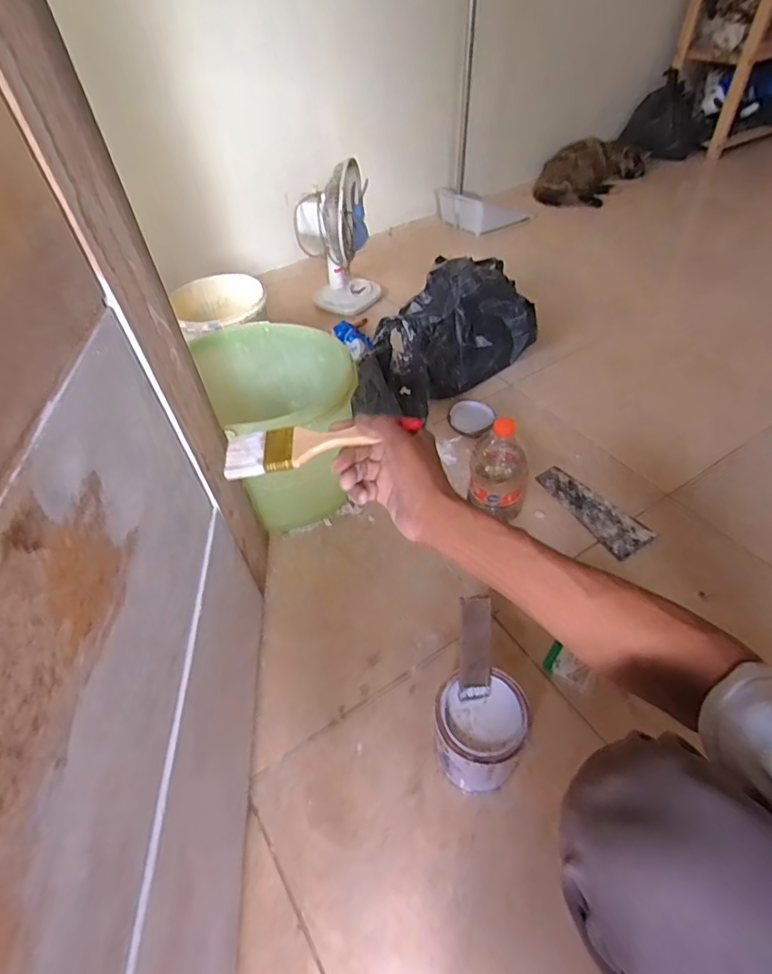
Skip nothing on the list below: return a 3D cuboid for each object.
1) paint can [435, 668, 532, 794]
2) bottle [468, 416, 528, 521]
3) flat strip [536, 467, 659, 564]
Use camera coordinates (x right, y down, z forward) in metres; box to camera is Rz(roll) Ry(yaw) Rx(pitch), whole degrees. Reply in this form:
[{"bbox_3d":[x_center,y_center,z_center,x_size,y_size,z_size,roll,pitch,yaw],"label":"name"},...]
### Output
[{"bbox_3d":[0.111,0.289,0.604,0.097,0.126,0.095,-3,48,3],"label":"paint can"},{"bbox_3d":[0.188,-0.037,0.838,0.089,0.192,0.100,10,50,15],"label":"bottle"},{"bbox_3d":[0.354,0.032,0.889,0.071,0.013,0.210,-30,51,-8],"label":"flat strip"}]

